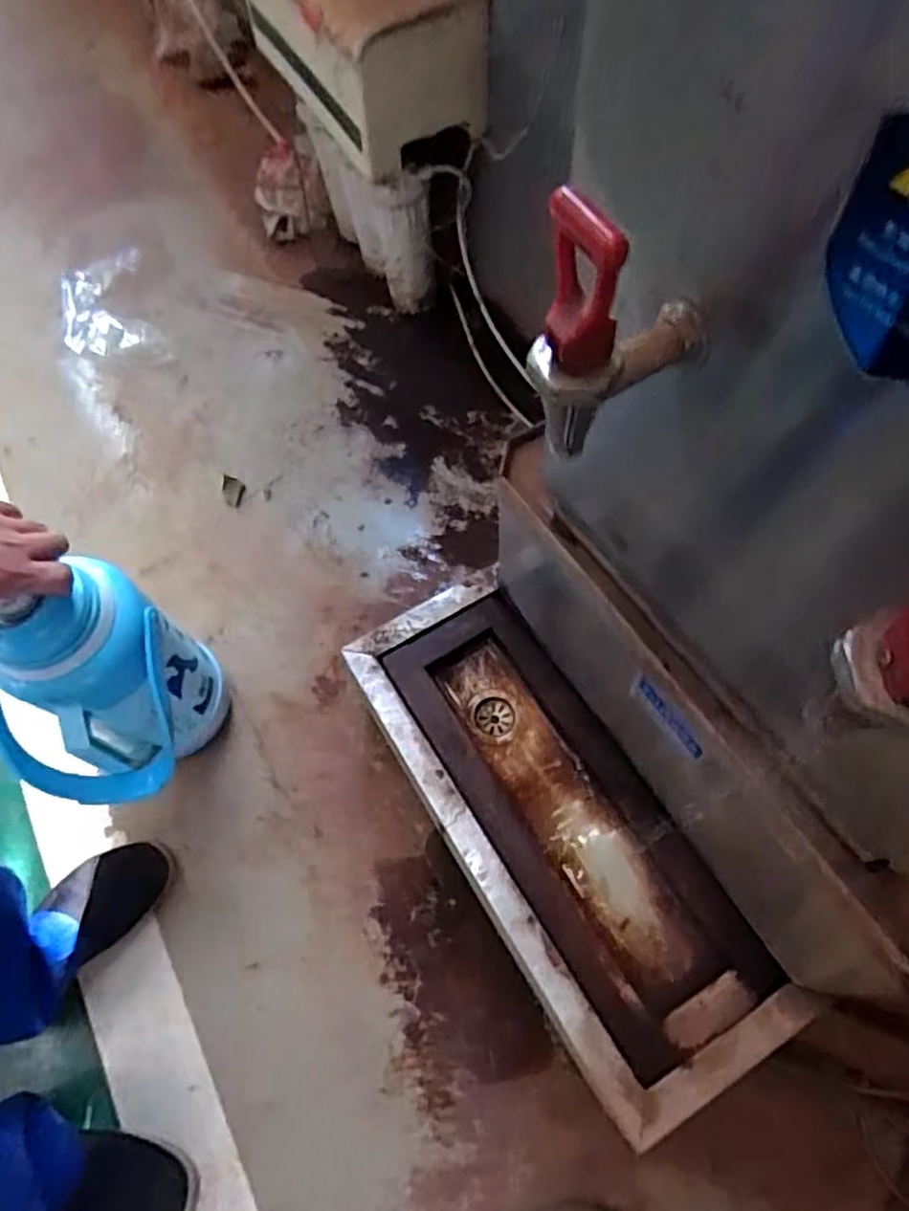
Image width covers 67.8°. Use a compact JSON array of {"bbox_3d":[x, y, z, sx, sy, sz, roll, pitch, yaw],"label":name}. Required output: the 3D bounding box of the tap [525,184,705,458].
[{"bbox_3d":[0.071,-0.120,0.287,0.081,0.119,0.036,-34,67,-15],"label":"tap"}]

